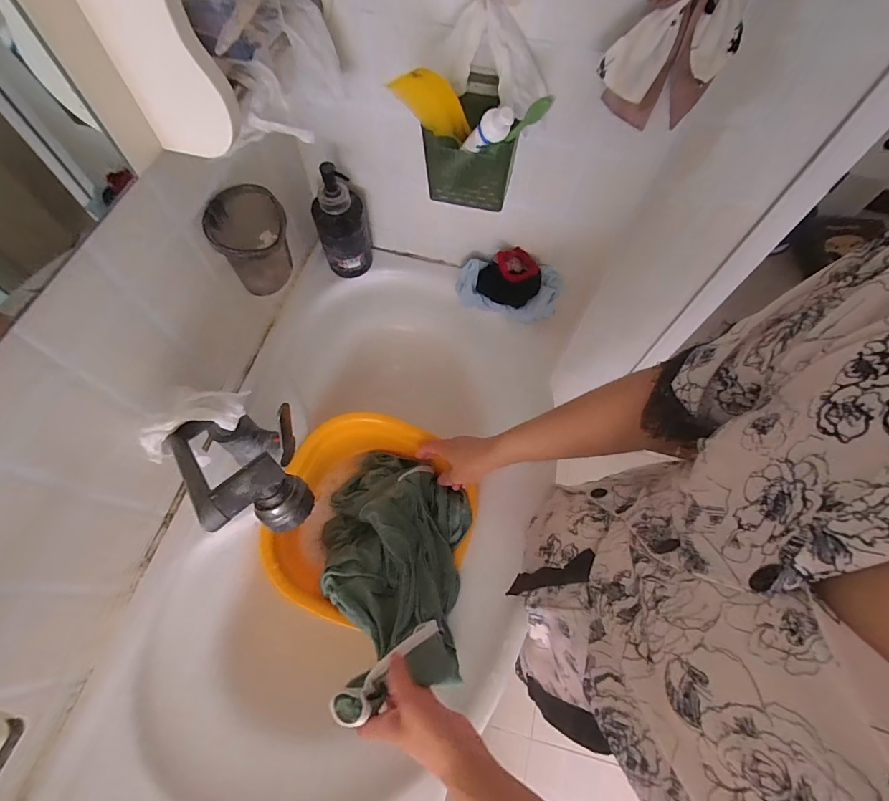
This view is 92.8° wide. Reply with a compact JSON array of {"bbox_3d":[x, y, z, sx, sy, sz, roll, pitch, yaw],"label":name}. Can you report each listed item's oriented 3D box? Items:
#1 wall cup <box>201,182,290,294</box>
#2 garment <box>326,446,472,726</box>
[{"bbox_3d":[-0.228,-0.190,0.521,0.085,0.106,0.083,0,67,-1],"label":"wall cup"},{"bbox_3d":[-0.061,0.198,0.562,0.203,0.167,0.302,-12,68,-6],"label":"garment"}]

